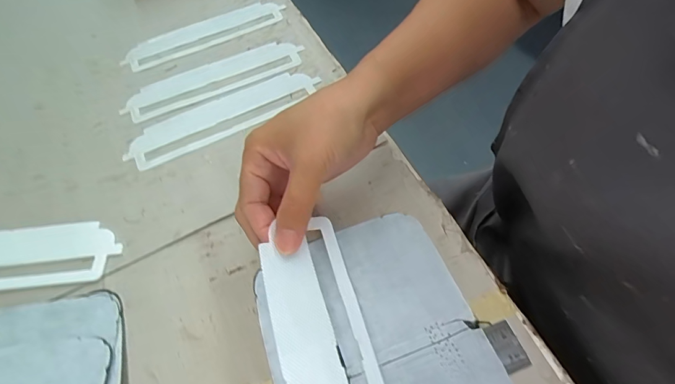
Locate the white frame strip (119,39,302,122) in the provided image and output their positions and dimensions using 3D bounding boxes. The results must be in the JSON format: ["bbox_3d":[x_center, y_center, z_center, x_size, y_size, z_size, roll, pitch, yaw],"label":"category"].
[{"bbox_3d":[-0.129,-0.122,0.404,0.183,0.004,0.054,-23,58,-10],"label":"white frame strip"}]

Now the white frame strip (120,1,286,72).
[{"bbox_3d":[-0.153,-0.186,0.445,0.183,0.004,0.053,-24,58,-11],"label":"white frame strip"}]

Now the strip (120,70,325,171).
[{"bbox_3d":[-0.108,-0.076,0.367,0.183,0.004,0.053,-26,59,-12],"label":"strip"}]

